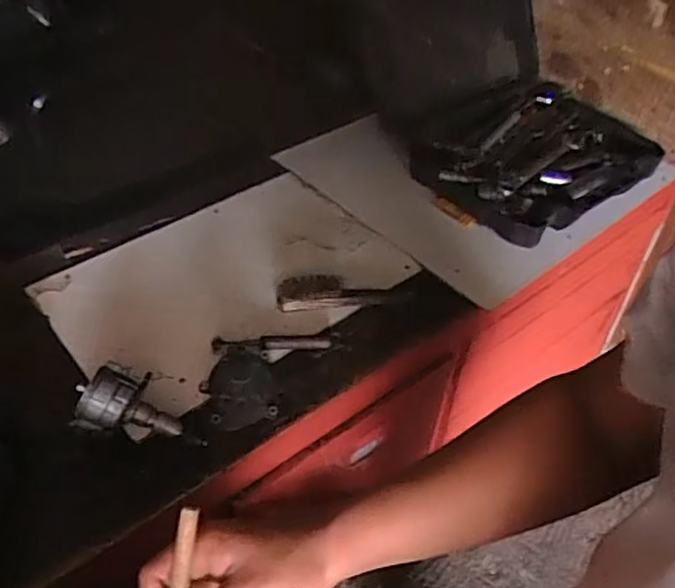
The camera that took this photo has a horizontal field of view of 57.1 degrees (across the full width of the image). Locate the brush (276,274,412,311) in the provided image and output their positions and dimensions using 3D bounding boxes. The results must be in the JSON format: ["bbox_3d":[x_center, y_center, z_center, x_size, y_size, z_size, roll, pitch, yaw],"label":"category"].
[{"bbox_3d":[0.013,-0.008,0.976,0.210,0.058,0.032,-7,44,-9],"label":"brush"}]

